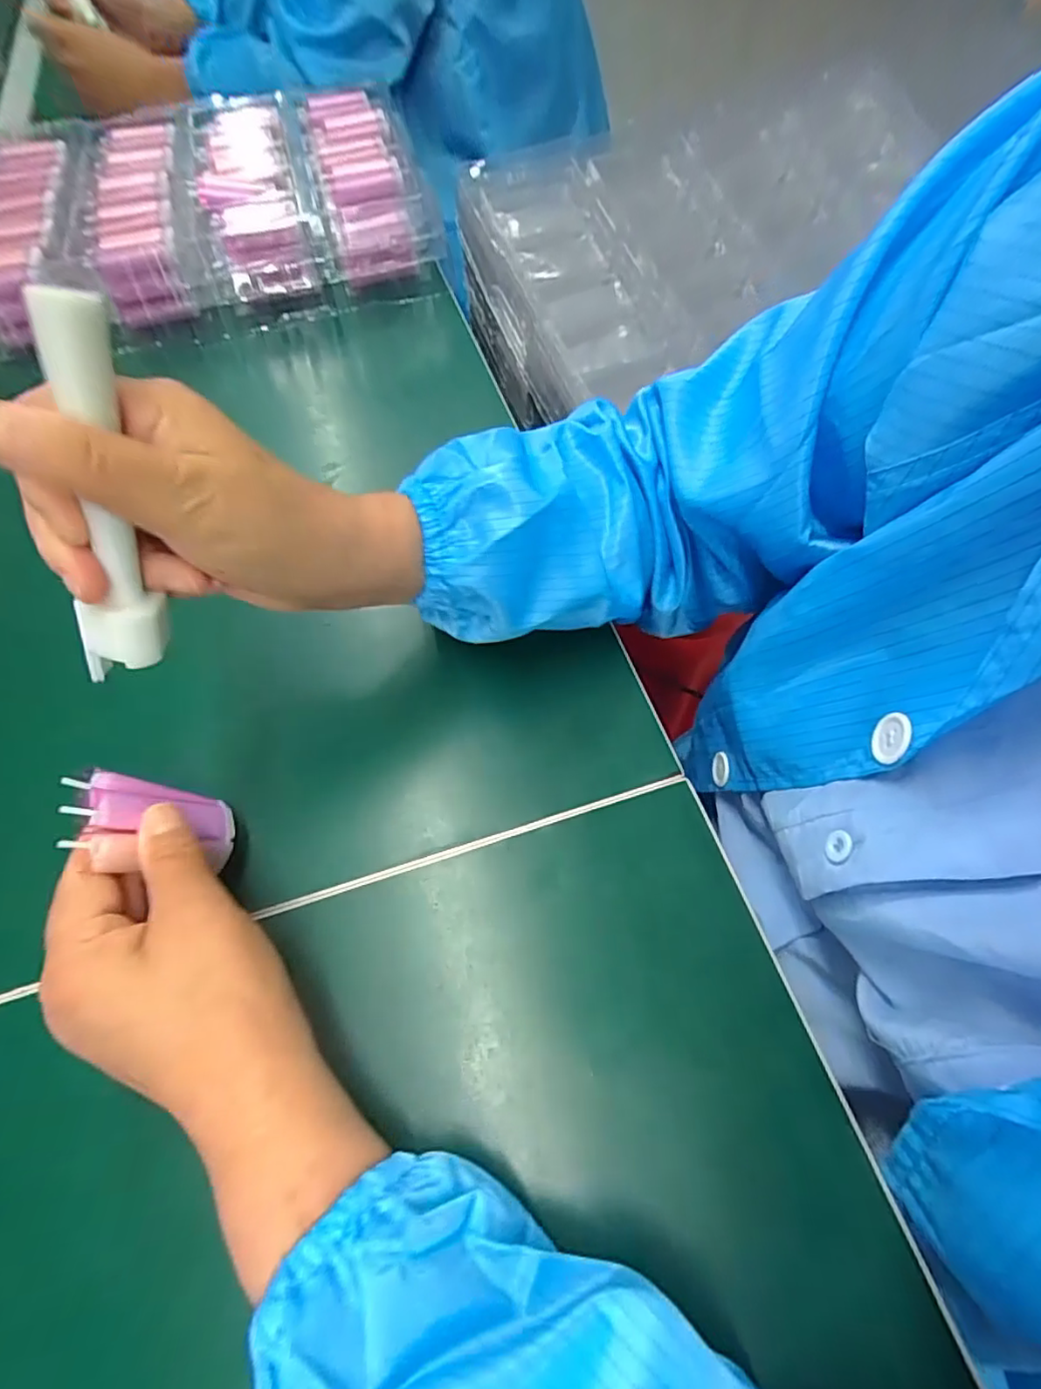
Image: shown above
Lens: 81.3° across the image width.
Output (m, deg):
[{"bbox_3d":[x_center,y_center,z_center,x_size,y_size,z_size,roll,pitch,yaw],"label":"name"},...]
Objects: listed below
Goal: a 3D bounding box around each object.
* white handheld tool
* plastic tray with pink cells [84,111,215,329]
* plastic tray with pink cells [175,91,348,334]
[{"bbox_3d":[-0.142,-0.065,0.206,0.018,0.122,0.026,19,32,13],"label":"white handheld tool"},{"bbox_3d":[-0.341,-0.440,0.556,0.099,0.052,0.299,-18,62,-5],"label":"plastic tray with pink cells"},{"bbox_3d":[-0.247,-0.465,0.560,0.114,0.064,0.314,-17,62,-5],"label":"plastic tray with pink cells"}]

